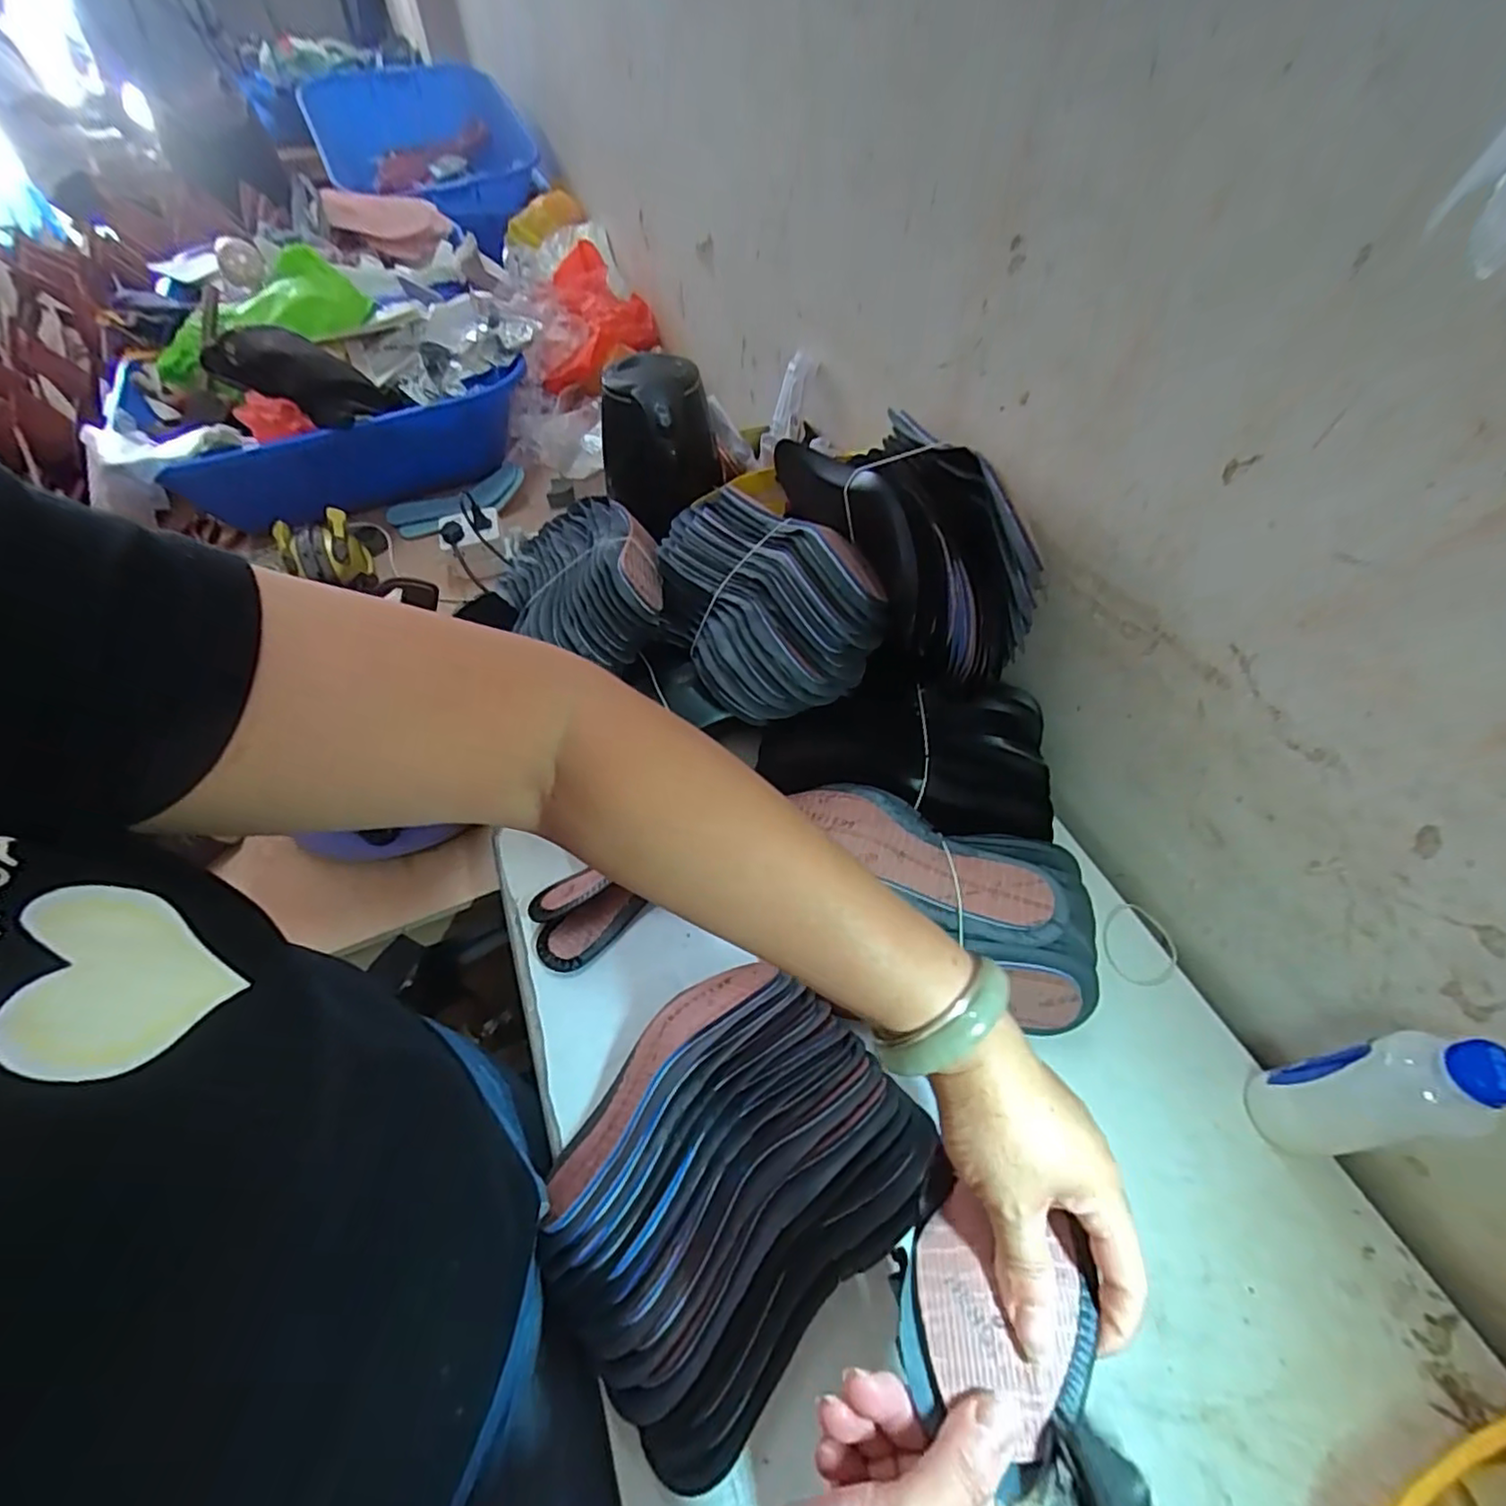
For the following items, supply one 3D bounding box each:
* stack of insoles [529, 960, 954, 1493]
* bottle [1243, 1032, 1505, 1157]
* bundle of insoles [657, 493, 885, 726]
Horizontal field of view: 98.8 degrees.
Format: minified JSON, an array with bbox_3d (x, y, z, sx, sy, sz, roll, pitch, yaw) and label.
[{"bbox_3d":[-0.018,0.276,0.427,0.201,0.066,0.240,35,59,29],"label":"stack of insoles"},{"bbox_3d":[0.385,0.217,0.407,0.047,0.171,0.045,16,52,17],"label":"bottle"},{"bbox_3d":[0.004,-0.146,0.608,0.146,0.116,0.241,-21,51,-14],"label":"bundle of insoles"}]

